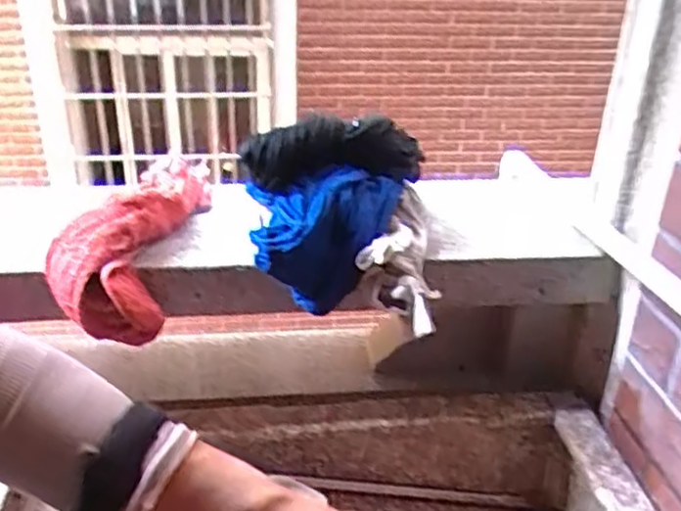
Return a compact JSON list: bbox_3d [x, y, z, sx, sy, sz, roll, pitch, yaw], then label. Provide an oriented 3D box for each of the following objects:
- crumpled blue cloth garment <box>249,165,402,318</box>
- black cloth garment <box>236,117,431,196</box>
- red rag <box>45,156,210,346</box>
[{"bbox_3d":[-0.009,-0.012,0.628,0.143,0.115,0.088,-6,28,-14],"label":"crumpled blue cloth garment"},{"bbox_3d":[0.005,-0.097,0.640,0.196,0.066,0.054,-18,33,-33],"label":"black cloth garment"},{"bbox_3d":[-0.187,-0.023,0.668,0.093,0.093,0.232,8,42,12],"label":"red rag"}]

